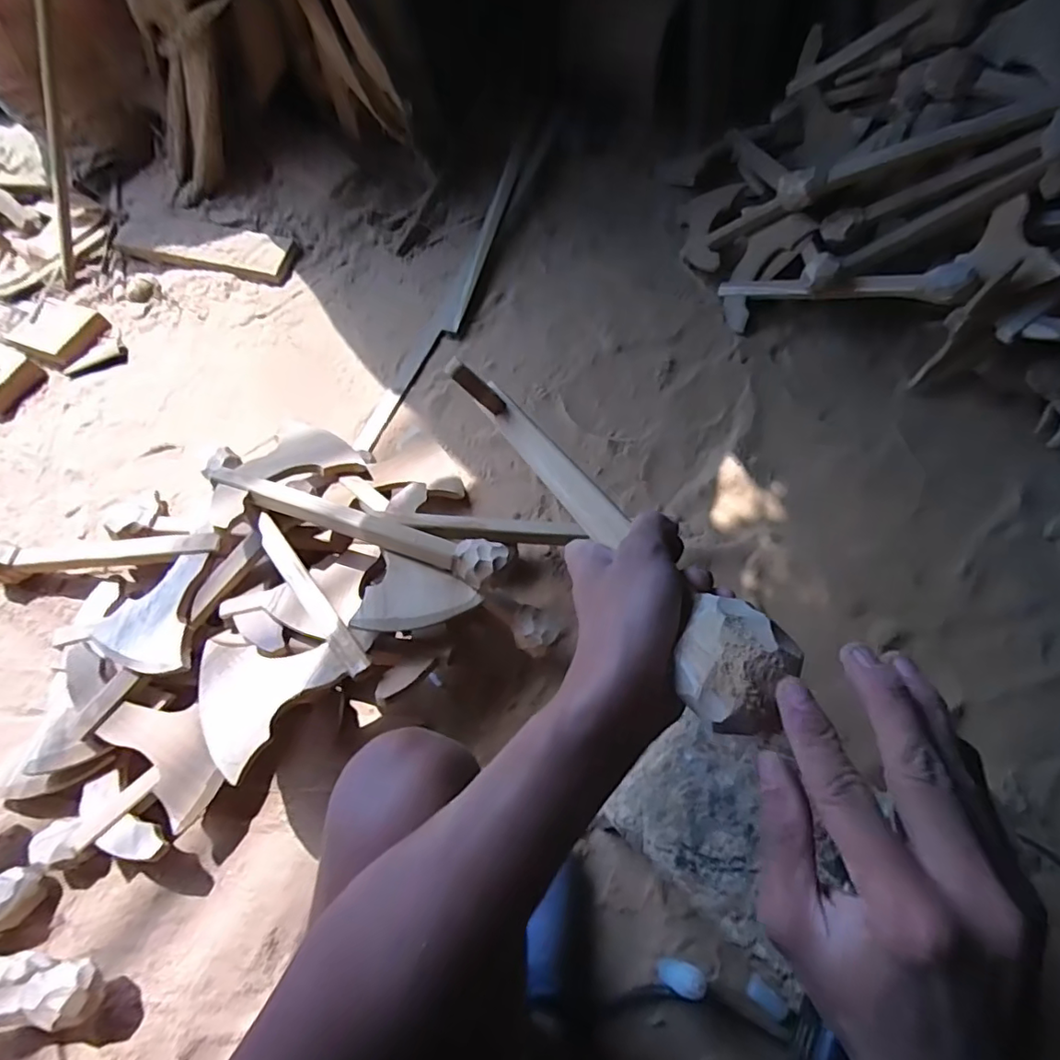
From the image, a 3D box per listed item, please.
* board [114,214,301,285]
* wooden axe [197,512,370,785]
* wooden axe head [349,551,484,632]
[{"bbox_3d":[-0.597,-0.529,1.063,0.352,0.033,0.106,17,66,5],"label":"board"},{"bbox_3d":[-0.319,0.118,0.661,0.179,0.027,0.248,-37,67,-14],"label":"wooden axe"},{"bbox_3d":[-0.135,0.071,0.692,0.139,0.022,0.101,-1,47,-18],"label":"wooden axe head"}]

